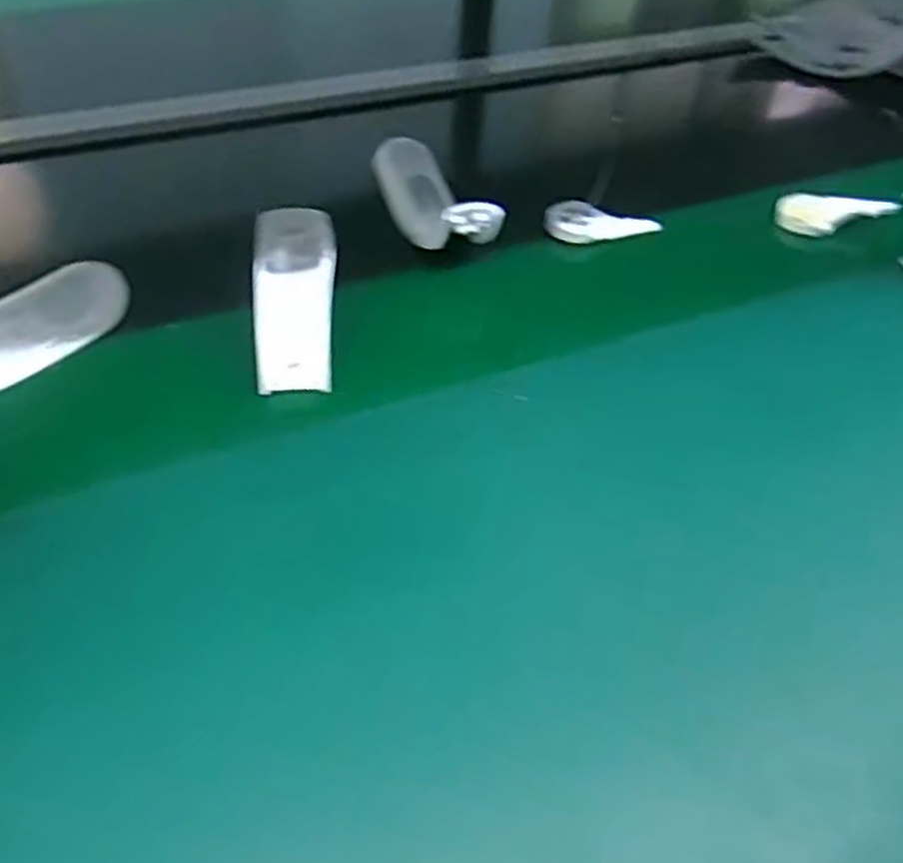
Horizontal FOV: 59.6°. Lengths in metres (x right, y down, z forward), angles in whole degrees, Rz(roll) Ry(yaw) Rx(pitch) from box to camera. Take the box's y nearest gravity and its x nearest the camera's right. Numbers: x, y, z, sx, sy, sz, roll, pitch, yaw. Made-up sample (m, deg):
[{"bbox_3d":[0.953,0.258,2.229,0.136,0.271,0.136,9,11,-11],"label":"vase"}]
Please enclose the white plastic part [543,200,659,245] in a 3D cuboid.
[{"bbox_3d":[0.131,-0.176,0.678,0.099,0.022,0.041,5,50,0],"label":"white plastic part"}]

